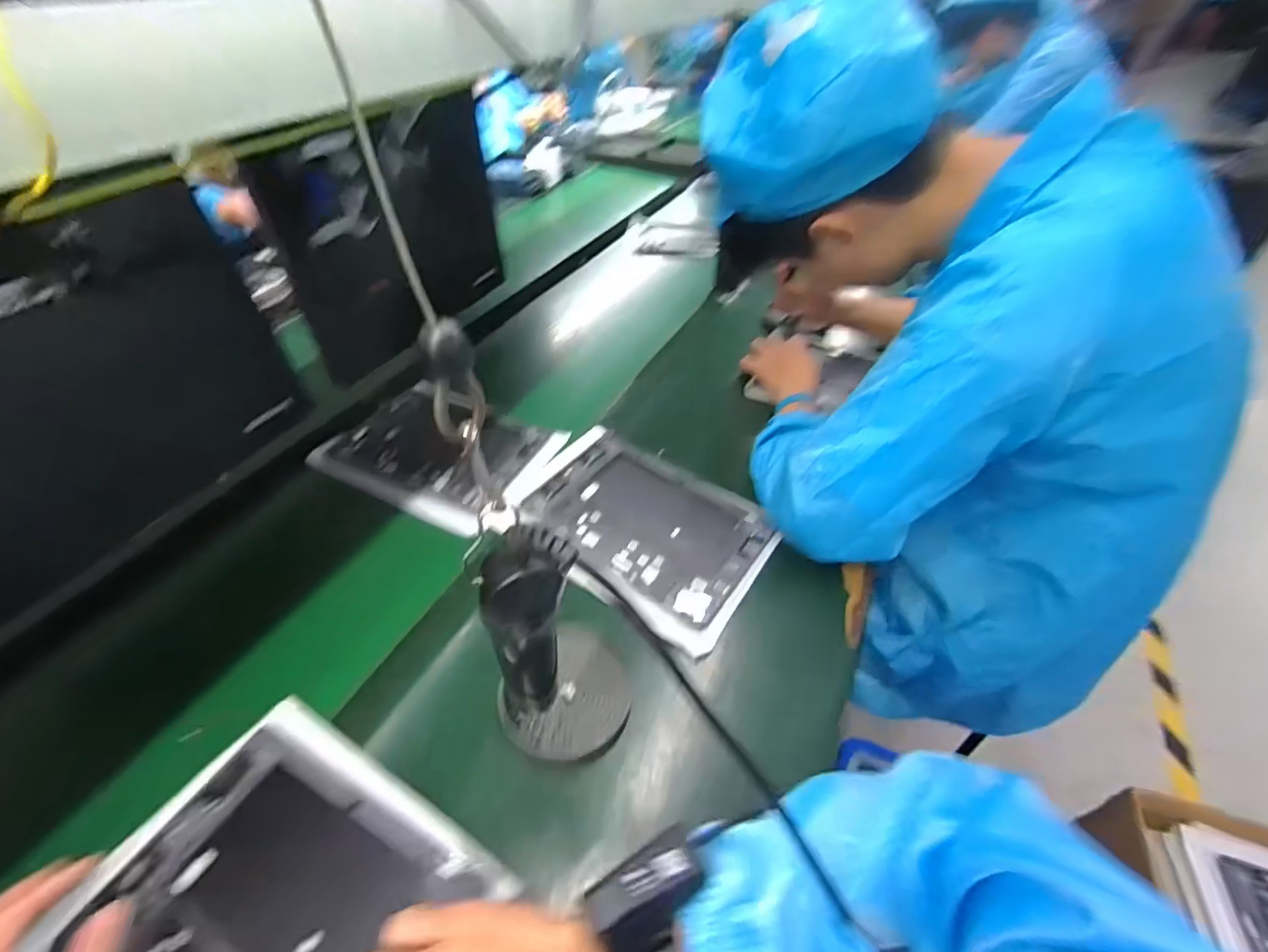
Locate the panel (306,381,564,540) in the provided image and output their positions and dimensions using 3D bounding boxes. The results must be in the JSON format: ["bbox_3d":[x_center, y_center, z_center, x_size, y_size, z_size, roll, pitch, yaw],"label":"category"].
[{"bbox_3d":[-0.253,-0.037,0.707,0.279,0.018,0.198,21,49,20],"label":"panel"}]

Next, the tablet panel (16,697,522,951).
[{"bbox_3d":[-0.240,0.292,0.351,0.271,0.019,0.210,15,46,29],"label":"tablet panel"}]

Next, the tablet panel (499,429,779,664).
[{"bbox_3d":[0.006,0.050,0.609,0.280,0.011,0.202,26,51,24],"label":"tablet panel"}]

